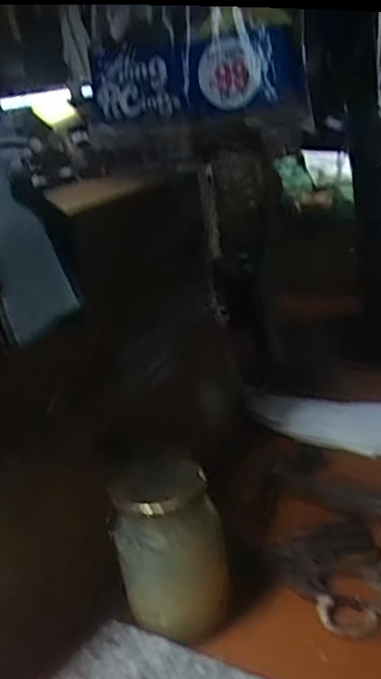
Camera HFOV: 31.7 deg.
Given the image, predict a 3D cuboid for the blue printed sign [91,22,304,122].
[{"bbox_3d":[-0.007,-0.325,0.833,0.296,0.100,0.046,12,26,30],"label":"blue printed sign"}]

